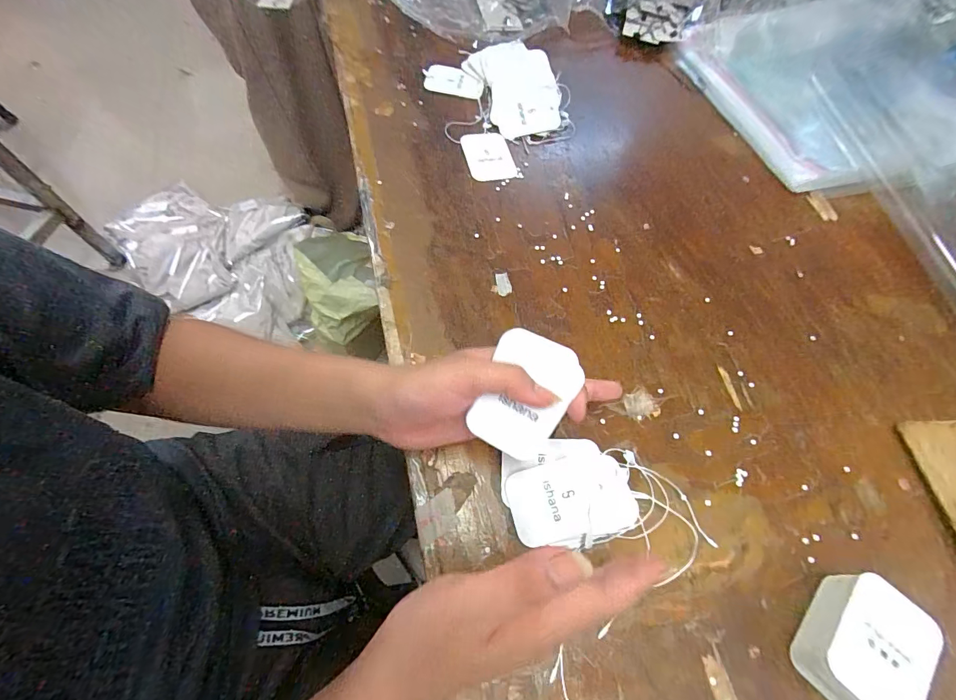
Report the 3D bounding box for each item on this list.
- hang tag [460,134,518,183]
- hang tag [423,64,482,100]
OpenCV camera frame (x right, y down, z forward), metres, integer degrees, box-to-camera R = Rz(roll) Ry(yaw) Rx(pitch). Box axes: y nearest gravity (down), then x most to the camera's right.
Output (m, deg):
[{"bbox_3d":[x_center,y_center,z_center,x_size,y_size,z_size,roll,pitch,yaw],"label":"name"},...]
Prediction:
[{"bbox_3d":[0.011,-0.211,0.450,0.051,0.004,0.069,-9,70,-9],"label":"hang tag"},{"bbox_3d":[-0.027,-0.326,0.498,0.072,0.006,0.045,12,73,5],"label":"hang tag"}]

